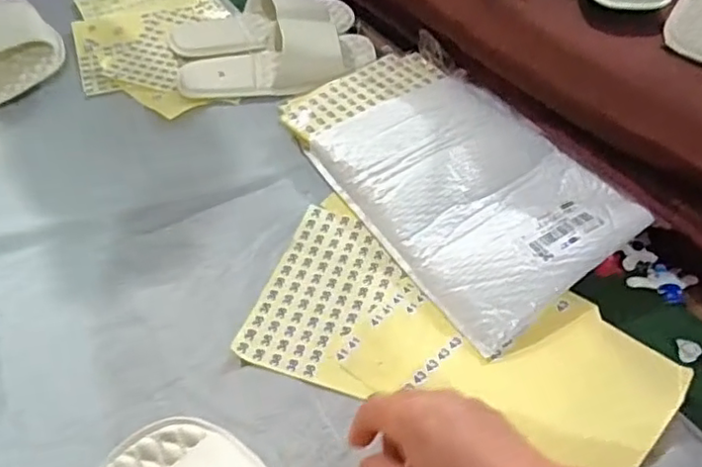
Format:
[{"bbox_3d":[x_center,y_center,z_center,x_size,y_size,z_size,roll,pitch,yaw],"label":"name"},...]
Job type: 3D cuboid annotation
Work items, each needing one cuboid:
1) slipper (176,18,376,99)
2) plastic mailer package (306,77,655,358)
[{"bbox_3d":[-0.086,-0.201,0.707,0.222,0.057,0.090,-5,49,-3],"label":"slipper"},{"bbox_3d":[0.109,-0.043,0.579,0.190,0.032,0.270,-26,54,-20],"label":"plastic mailer package"}]

